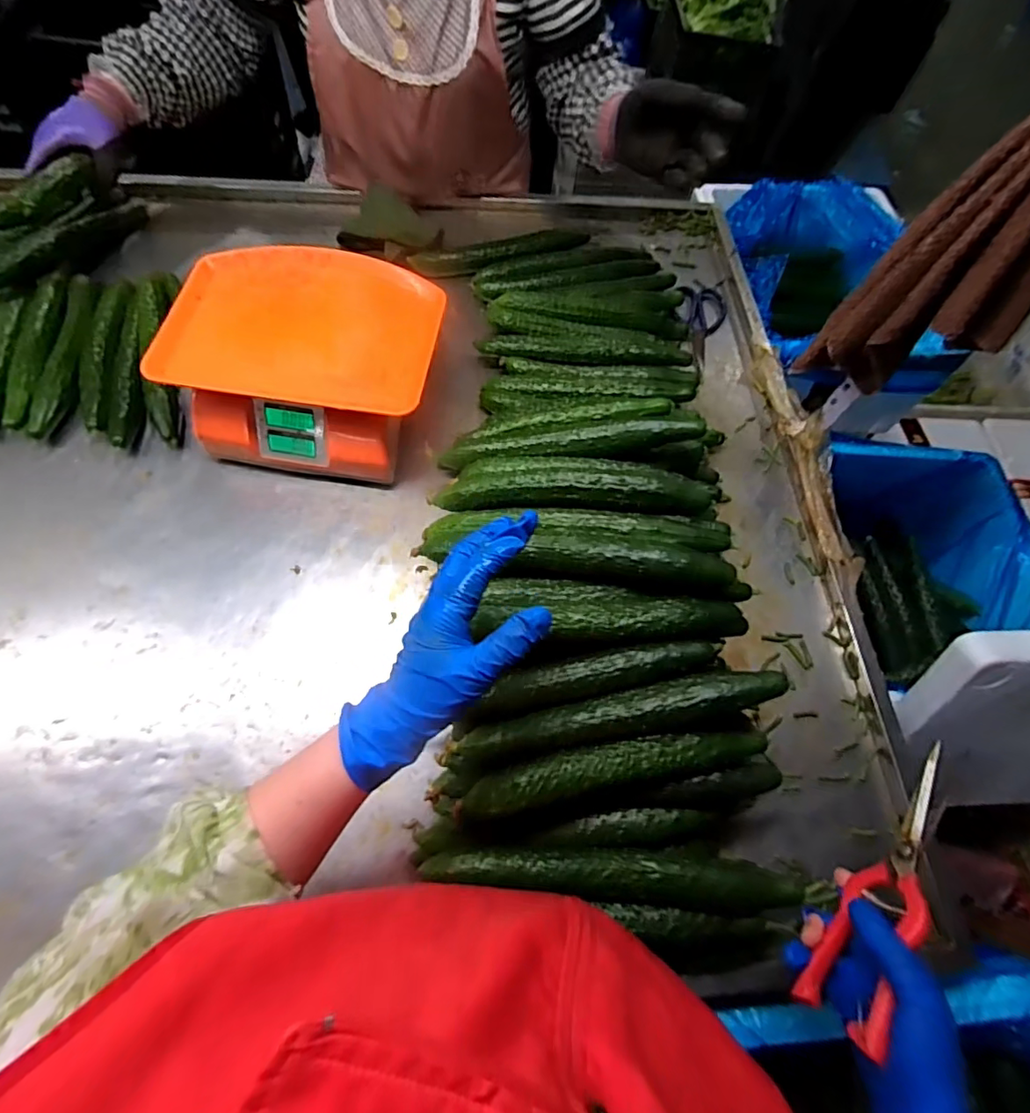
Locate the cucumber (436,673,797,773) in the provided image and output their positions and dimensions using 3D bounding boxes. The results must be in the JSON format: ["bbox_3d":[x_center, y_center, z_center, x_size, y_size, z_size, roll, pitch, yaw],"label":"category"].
[{"bbox_3d":[0.068,0.137,0.443,0.292,0.042,0.033,-17,63,12],"label":"cucumber"}]

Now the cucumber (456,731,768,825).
[{"bbox_3d":[0.077,0.172,0.430,0.266,0.040,0.041,-10,67,-10],"label":"cucumber"}]

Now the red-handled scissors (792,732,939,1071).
[{"bbox_3d":[0.279,0.234,0.387,0.025,0.053,0.216,38,70,15],"label":"red-handled scissors"}]

